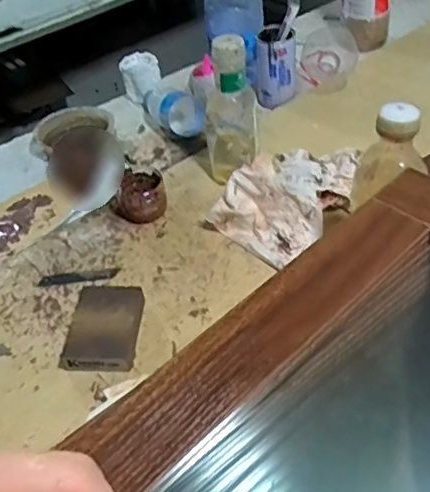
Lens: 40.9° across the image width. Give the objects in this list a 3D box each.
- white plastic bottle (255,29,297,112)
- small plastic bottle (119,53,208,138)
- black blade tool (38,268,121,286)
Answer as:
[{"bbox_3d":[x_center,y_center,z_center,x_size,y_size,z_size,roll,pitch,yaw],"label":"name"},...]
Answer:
[{"bbox_3d":[0.100,-0.299,0.948,0.070,0.098,0.068,0,44,8],"label":"white plastic bottle"},{"bbox_3d":[-0.091,-0.254,0.975,0.074,0.067,0.219,-26,47,-18],"label":"small plastic bottle"},{"bbox_3d":[-0.167,0.038,0.709,0.097,0.004,0.018,-5,45,1],"label":"black blade tool"}]

